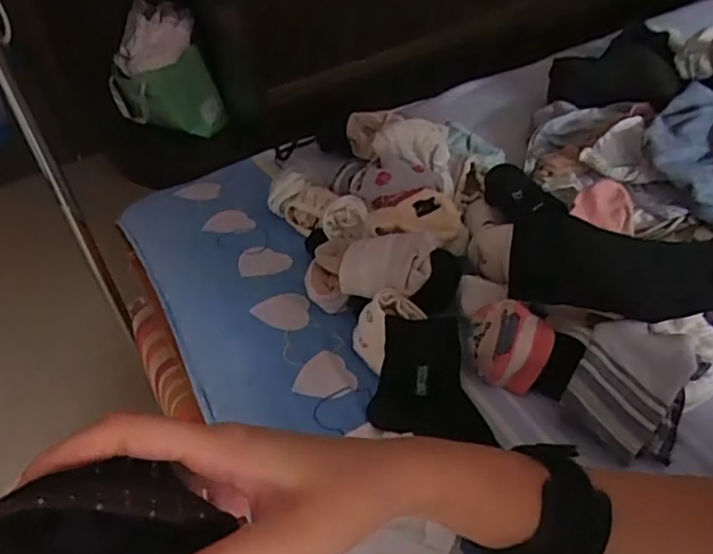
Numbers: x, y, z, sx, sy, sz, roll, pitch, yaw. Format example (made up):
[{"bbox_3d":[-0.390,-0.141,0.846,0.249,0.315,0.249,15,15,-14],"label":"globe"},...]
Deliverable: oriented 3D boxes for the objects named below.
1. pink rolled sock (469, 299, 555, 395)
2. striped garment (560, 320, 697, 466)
[{"bbox_3d":[0.143,0.061,0.569,0.076,0.056,0.065,12,48,19],"label":"pink rolled sock"},{"bbox_3d":[0.249,0.091,0.542,0.092,0.055,0.131,22,51,27],"label":"striped garment"}]

